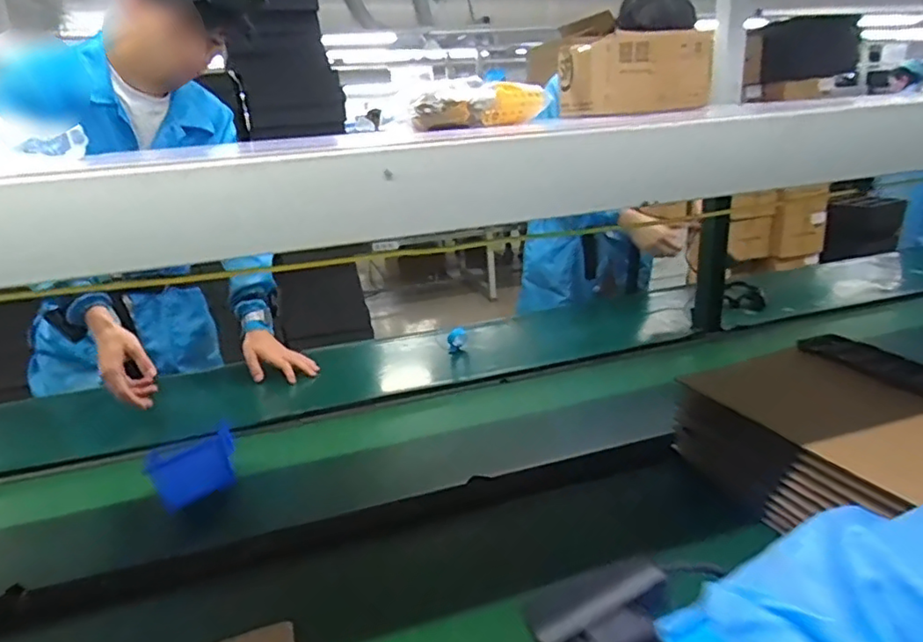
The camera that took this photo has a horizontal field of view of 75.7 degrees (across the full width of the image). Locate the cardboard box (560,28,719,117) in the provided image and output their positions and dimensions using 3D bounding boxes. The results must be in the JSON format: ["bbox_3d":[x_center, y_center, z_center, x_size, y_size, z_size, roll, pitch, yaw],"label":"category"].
[{"bbox_3d":[0.260,-0.369,0.902,0.161,0.097,0.192,-7,18,-10],"label":"cardboard box"}]

